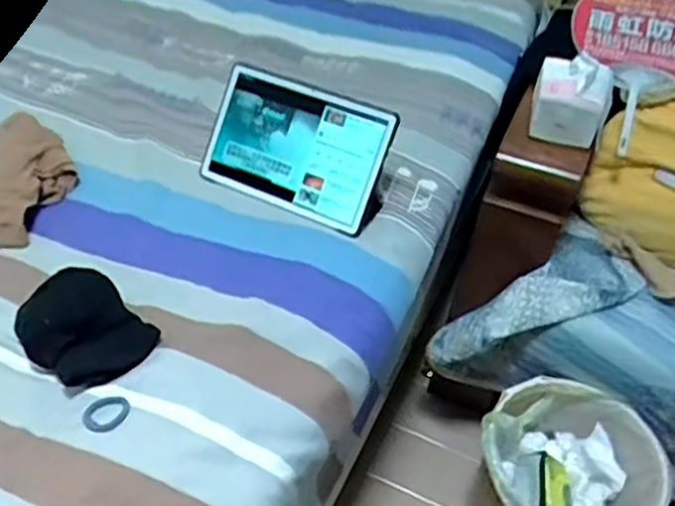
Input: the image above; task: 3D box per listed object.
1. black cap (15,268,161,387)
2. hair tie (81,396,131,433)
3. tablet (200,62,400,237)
[{"bbox_3d":[-0.255,0.077,0.692,0.137,0.047,0.105,30,49,23],"label":"black cap"},{"bbox_3d":[-0.213,0.149,0.631,0.042,0.005,0.031,-30,69,-25],"label":"hair tie"},{"bbox_3d":[-0.054,-0.137,0.871,0.241,0.159,0.019,22,7,20],"label":"tablet"}]

